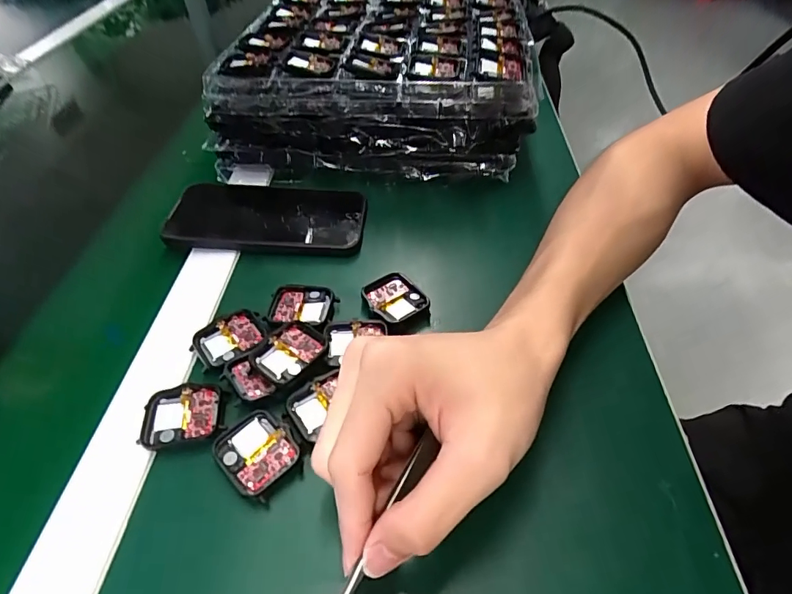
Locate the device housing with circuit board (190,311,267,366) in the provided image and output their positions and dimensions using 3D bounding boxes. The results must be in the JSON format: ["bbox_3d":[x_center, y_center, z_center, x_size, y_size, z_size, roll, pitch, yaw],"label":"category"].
[{"bbox_3d":[-0.109,0.029,0.303,0.045,0.008,0.037,-23,50,-17],"label":"device housing with circuit board"}]

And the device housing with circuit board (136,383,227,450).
[{"bbox_3d":[-0.124,0.069,0.268,0.045,0.008,0.036,-11,48,-7],"label":"device housing with circuit board"}]

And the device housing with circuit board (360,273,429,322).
[{"bbox_3d":[-0.001,0.001,0.325,0.037,0.008,0.042,-24,50,-18],"label":"device housing with circuit board"}]

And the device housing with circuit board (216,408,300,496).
[{"bbox_3d":[-0.076,0.084,0.253,0.042,0.007,0.040,31,56,28],"label":"device housing with circuit board"}]

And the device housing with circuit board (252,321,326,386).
[{"bbox_3d":[-0.066,0.035,0.286,0.036,0.009,0.040,31,56,28],"label":"device housing with circuit board"}]

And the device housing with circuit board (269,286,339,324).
[{"bbox_3d":[-0.067,0.008,0.321,0.045,0.009,0.034,2,48,5],"label":"device housing with circuit board"}]

